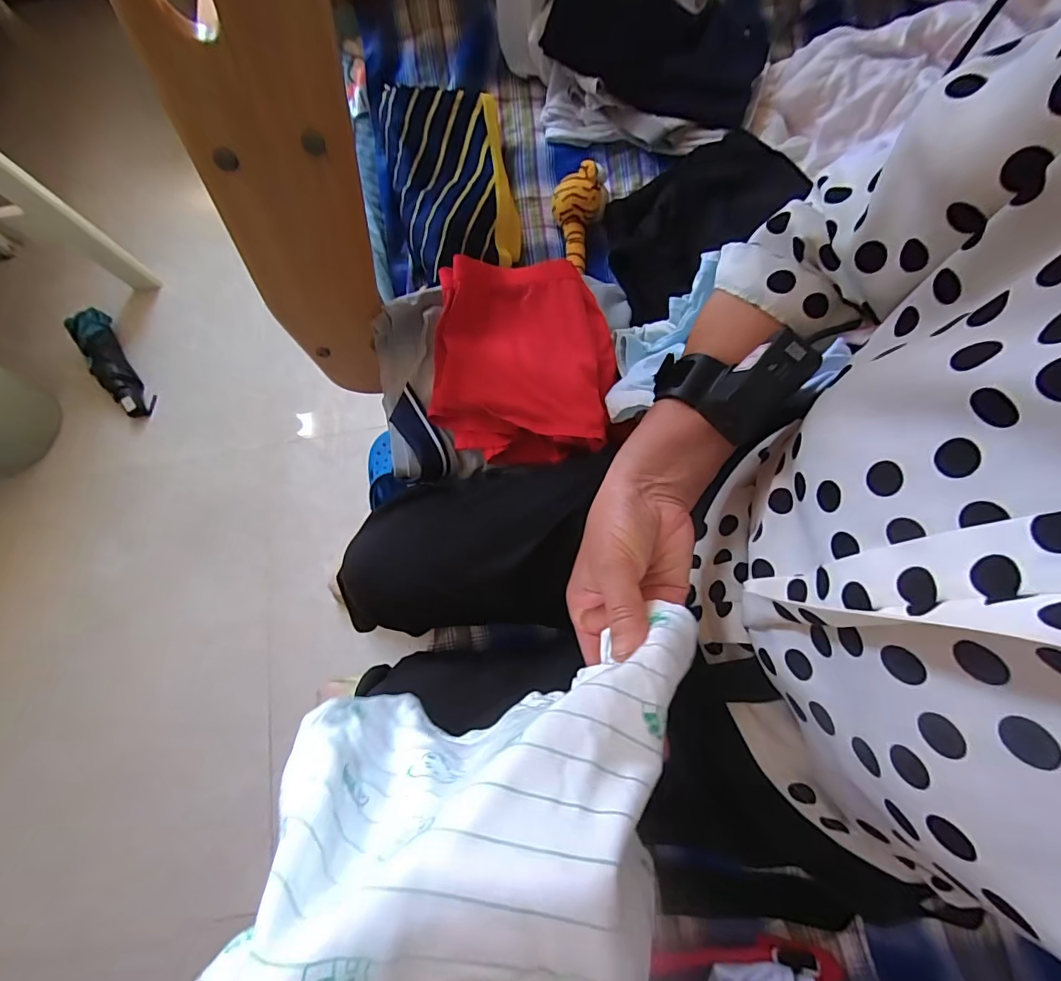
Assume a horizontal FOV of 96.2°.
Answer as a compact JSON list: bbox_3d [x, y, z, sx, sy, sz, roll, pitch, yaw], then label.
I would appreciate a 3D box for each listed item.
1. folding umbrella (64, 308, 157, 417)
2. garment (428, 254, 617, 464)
[{"bbox_3d":[-0.890,-0.269,1.006,0.070,0.062,0.259,-34,76,-7],"label":"folding umbrella"},{"bbox_3d":[-0.008,-0.140,0.487,0.182,0.041,0.206,2,74,2],"label":"garment"}]

